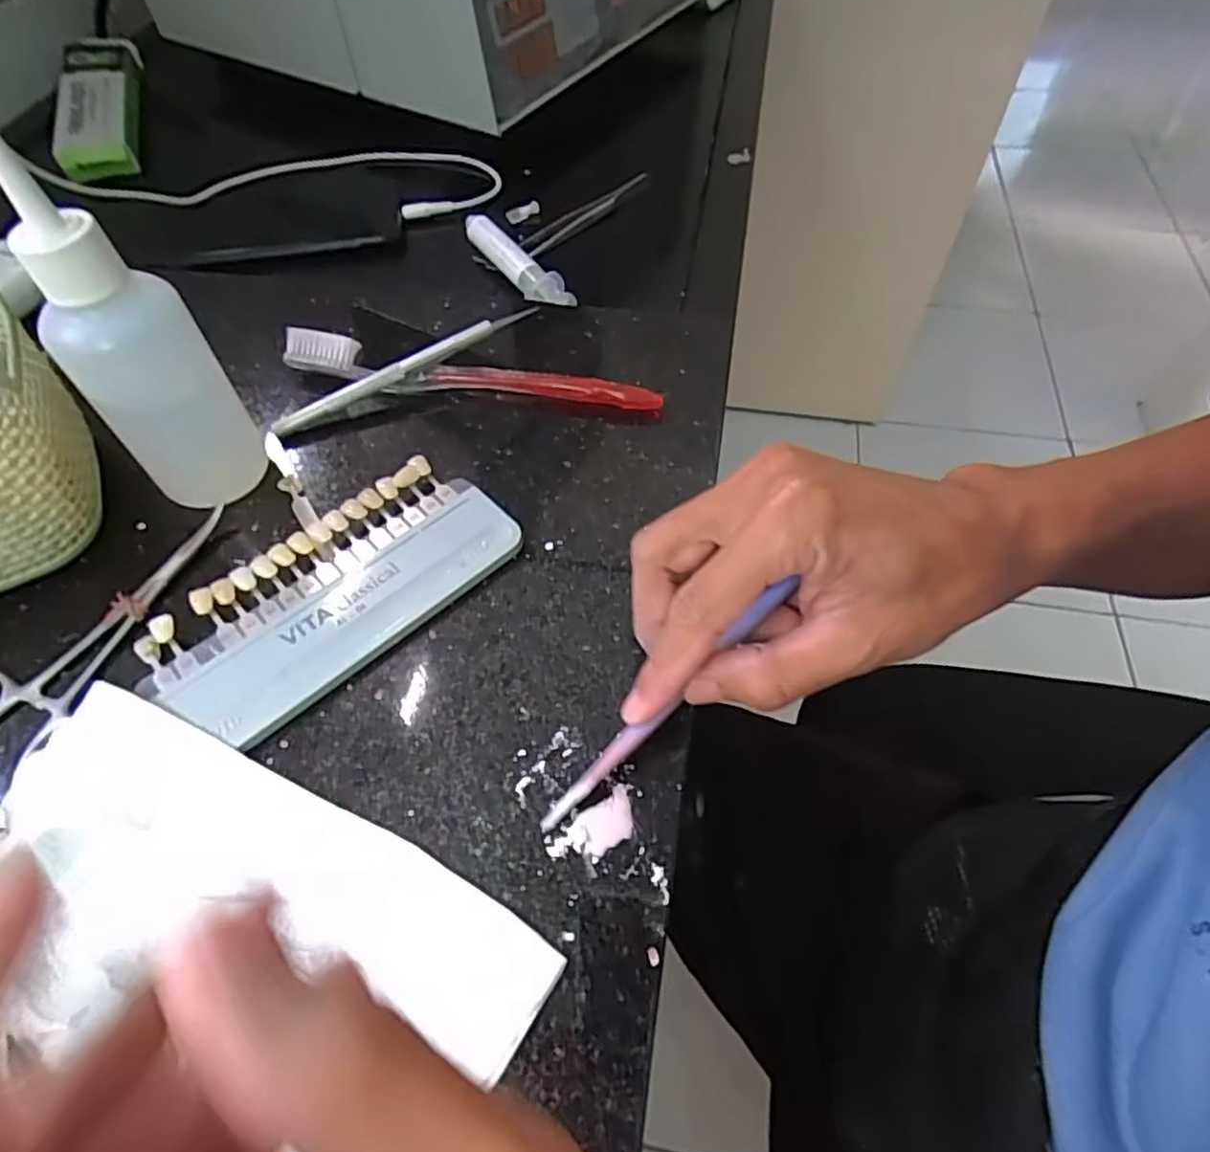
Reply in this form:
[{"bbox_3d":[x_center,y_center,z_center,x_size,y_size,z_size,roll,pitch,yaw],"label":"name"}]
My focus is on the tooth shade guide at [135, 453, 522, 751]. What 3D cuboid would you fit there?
[{"bbox_3d":[-0.105,0.006,0.276,0.138,0.009,0.068,-37,62,-22],"label":"tooth shade guide"}]

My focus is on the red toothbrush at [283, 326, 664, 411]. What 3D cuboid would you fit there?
[{"bbox_3d":[-0.069,-0.098,0.339,0.190,0.018,0.018,9,56,7],"label":"red toothbrush"}]

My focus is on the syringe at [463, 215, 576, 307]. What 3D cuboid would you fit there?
[{"bbox_3d":[-0.053,-0.190,0.422,0.019,0.014,0.116,-33,61,-19],"label":"syringe"}]

